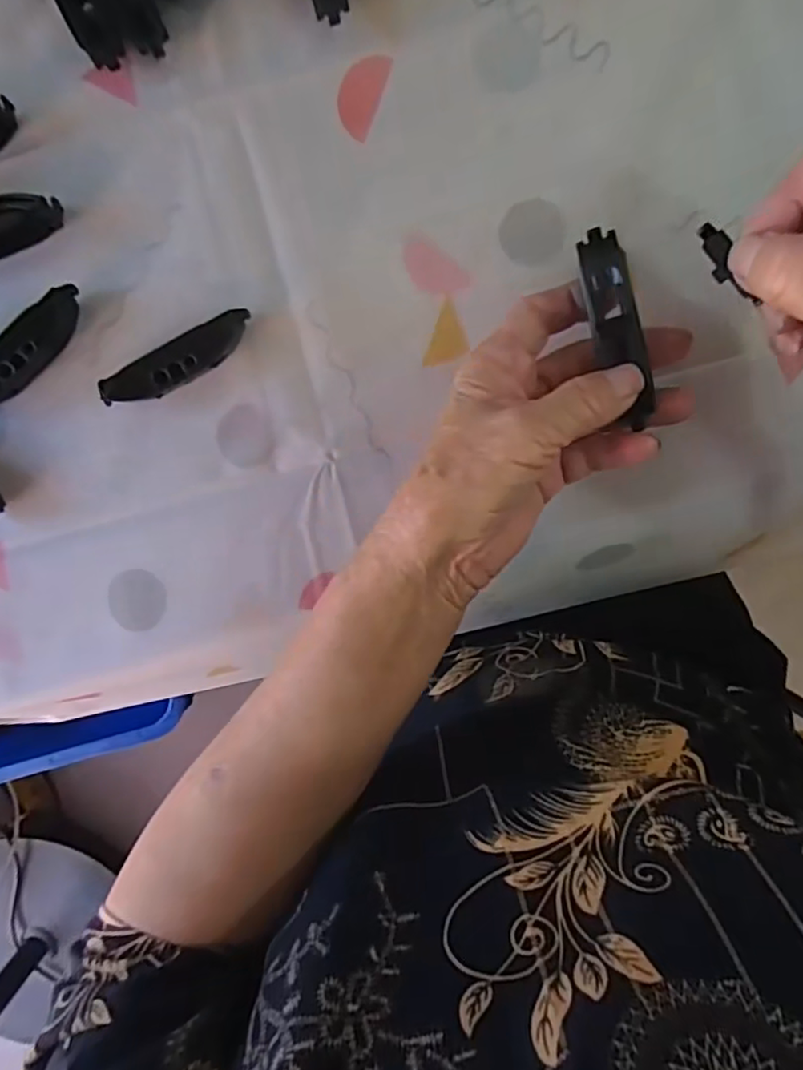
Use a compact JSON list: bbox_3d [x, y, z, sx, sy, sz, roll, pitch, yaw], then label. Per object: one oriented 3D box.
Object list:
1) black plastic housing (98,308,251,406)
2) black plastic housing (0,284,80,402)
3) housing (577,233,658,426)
[{"bbox_3d":[-0.110,-0.084,0.310,0.081,0.017,0.018,-27,95,3],"label":"black plastic housing"},{"bbox_3d":[-0.187,-0.089,0.309,0.079,0.017,0.022,-39,94,4],"label":"black plastic housing"},{"bbox_3d":[0.090,-0.086,0.262,0.022,0.016,0.080,-15,96,4],"label":"housing"}]

